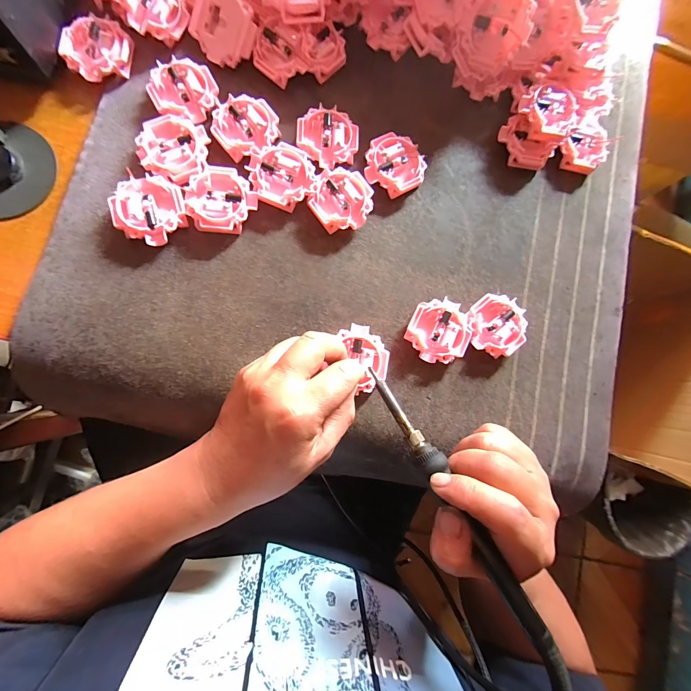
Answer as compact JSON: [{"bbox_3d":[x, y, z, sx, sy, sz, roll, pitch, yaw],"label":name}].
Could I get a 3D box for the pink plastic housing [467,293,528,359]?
[{"bbox_3d":[0.132,-0.018,0.277,0.053,0.016,0.051,1,83,-7],"label":"pink plastic housing"}]

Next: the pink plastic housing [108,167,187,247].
[{"bbox_3d":[-0.154,-0.107,0.249,0.052,0.016,0.052,1,83,-7],"label":"pink plastic housing"}]

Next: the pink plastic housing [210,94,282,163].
[{"bbox_3d":[-0.084,-0.184,0.267,0.052,0.014,0.050,1,83,-7],"label":"pink plastic housing"}]

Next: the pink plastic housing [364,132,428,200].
[{"bbox_3d":[0.044,-0.159,0.281,0.052,0.016,0.050,1,83,-7],"label":"pink plastic housing"}]

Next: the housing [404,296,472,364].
[{"bbox_3d":[0.080,-0.012,0.269,0.051,0.015,0.053,1,83,-7],"label":"housing"}]

